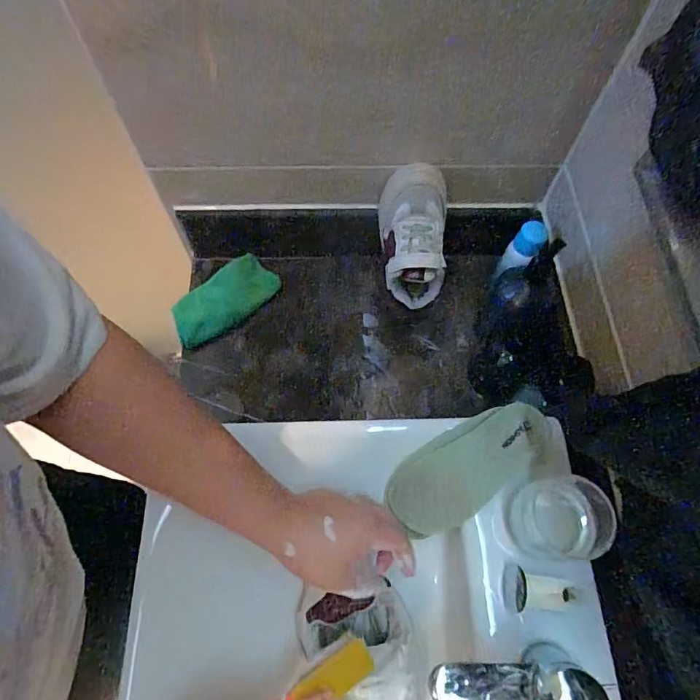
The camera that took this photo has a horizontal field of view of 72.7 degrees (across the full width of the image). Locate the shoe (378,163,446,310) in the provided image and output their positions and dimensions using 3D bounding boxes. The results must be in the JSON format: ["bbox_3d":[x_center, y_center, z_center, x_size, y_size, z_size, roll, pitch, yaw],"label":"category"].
[{"bbox_3d":[0.085,-0.149,0.627,0.083,0.077,0.178,-2,95,-2],"label":"shoe"}]

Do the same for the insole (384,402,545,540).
[{"bbox_3d":[0.122,0.124,0.498,0.179,0.016,0.081,-37,70,7],"label":"insole"}]

